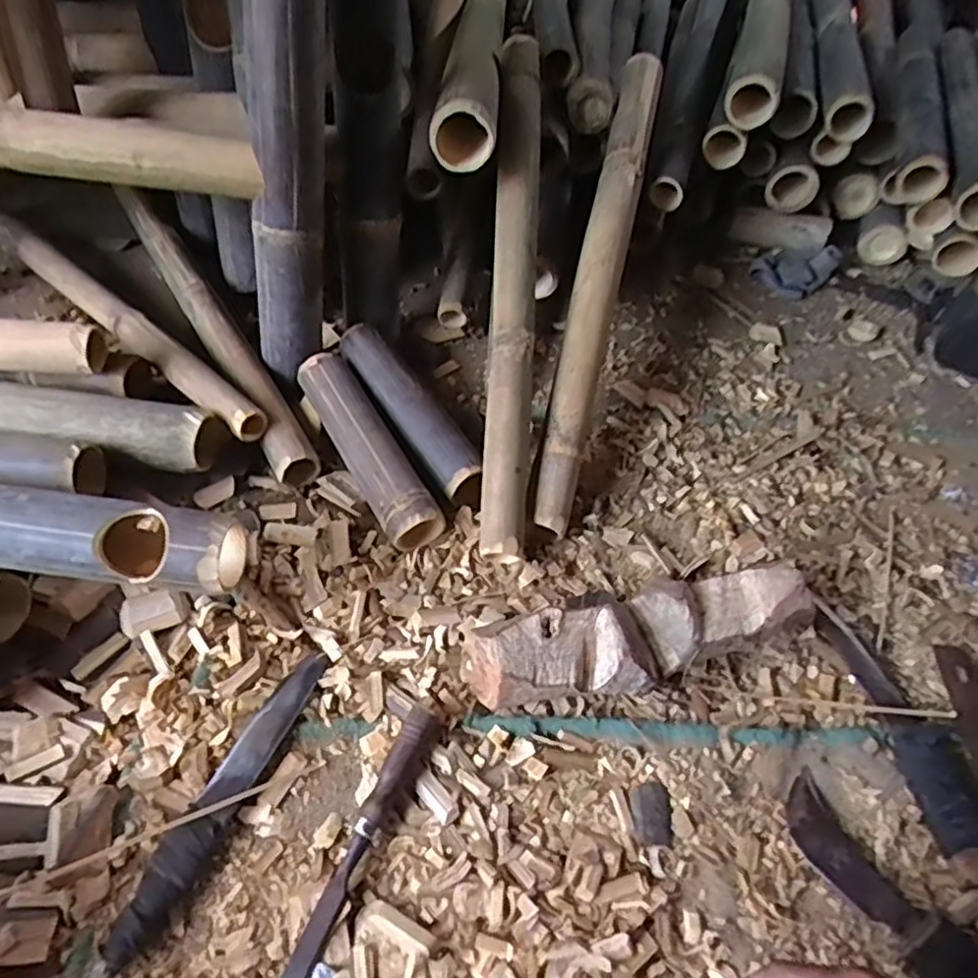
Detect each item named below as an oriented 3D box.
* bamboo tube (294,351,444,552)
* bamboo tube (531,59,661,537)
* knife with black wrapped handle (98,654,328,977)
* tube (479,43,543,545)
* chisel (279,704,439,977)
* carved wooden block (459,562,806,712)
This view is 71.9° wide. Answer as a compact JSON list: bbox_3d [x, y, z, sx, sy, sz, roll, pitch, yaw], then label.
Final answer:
[{"bbox_3d":[-0.135,-0.046,0.747,0.059,0.055,0.265,-24,59,-22],"label":"bamboo tube"},{"bbox_3d":[0.135,-0.260,0.805,0.057,0.042,0.648,13,74,4],"label":"bamboo tube"},{"bbox_3d":[-0.213,0.243,0.547,0.039,0.018,0.253,24,55,12],"label":"knife with black wrapped handle"},{"bbox_3d":[0.030,-0.246,0.760,0.053,0.042,0.642,4,76,-3],"label":"tube"},{"bbox_3d":[-0.104,0.283,0.520,0.023,0.028,0.239,23,55,11],"label":"chisel"},{"bbox_3d":[0.146,0.135,0.642,0.334,0.058,0.106,-9,55,-14],"label":"carved wooden block"}]

